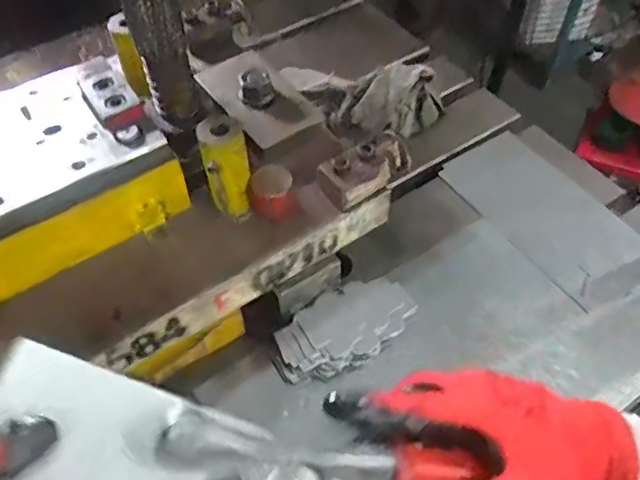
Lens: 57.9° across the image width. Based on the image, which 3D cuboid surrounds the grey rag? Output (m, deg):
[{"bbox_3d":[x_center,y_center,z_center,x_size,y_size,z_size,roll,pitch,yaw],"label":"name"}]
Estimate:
[{"bbox_3d":[0.054,-0.186,0.792,0.224,0.071,0.112,7,53,8],"label":"grey rag"}]

